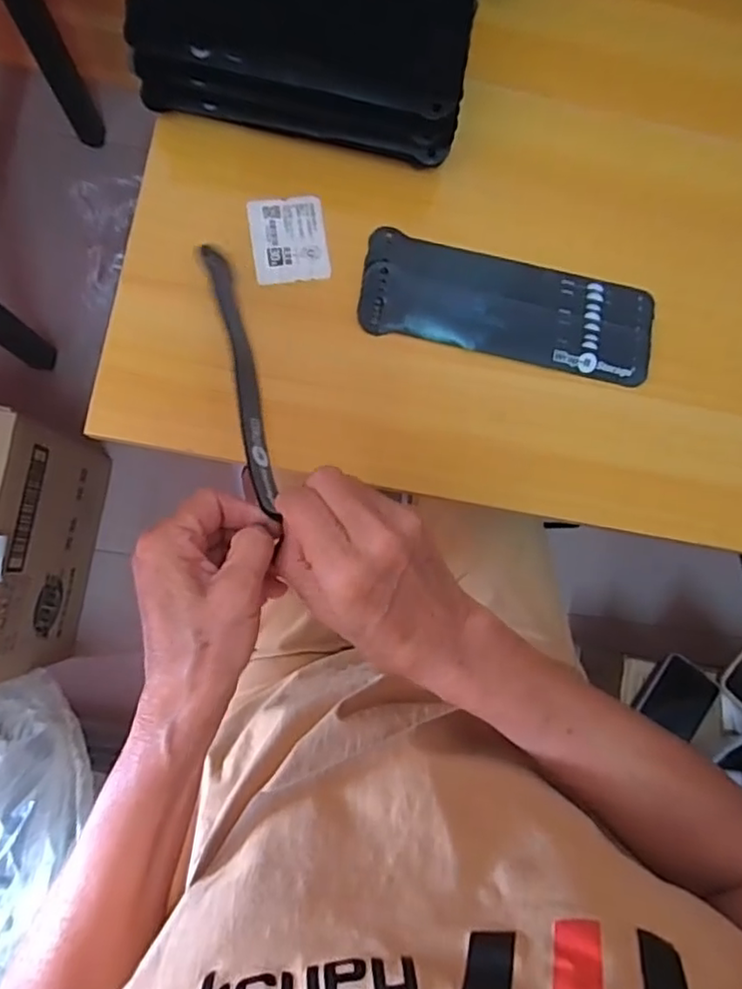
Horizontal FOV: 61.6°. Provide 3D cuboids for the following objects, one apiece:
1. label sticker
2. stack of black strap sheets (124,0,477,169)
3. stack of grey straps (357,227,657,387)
[{"bbox_3d":[-0.055,-0.170,0.416,0.049,0.004,0.059,-8,85,-6],"label":"label sticker"},{"bbox_3d":[-0.040,-0.291,0.393,0.204,0.050,0.112,10,84,-4],"label":"stack of black strap sheets"},{"bbox_3d":[0.094,-0.126,0.420,0.198,0.007,0.068,11,84,-4],"label":"stack of grey straps"}]

